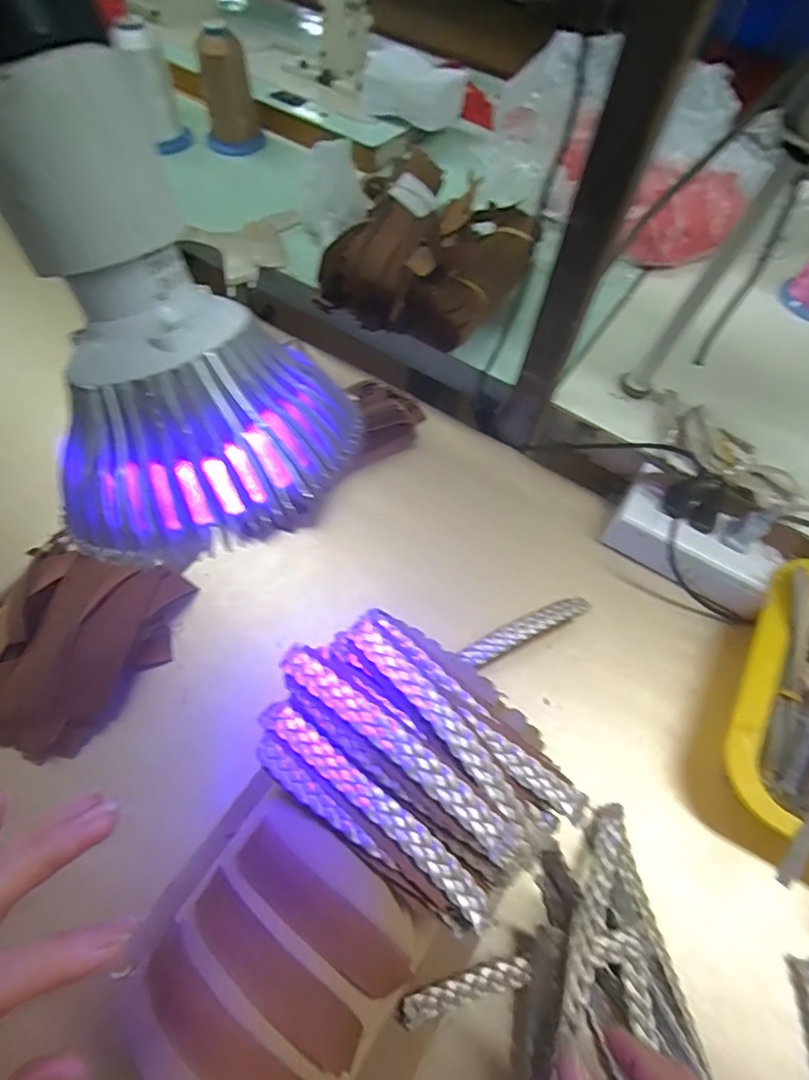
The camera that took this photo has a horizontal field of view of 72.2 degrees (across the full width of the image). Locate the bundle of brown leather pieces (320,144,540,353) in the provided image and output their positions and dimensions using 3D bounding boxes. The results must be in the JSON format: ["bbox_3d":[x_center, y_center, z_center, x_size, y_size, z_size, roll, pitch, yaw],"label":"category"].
[{"bbox_3d":[0.029,-0.268,0.513,0.164,0.064,0.174,28,63,11],"label":"bundle of brown leather pieces"}]

